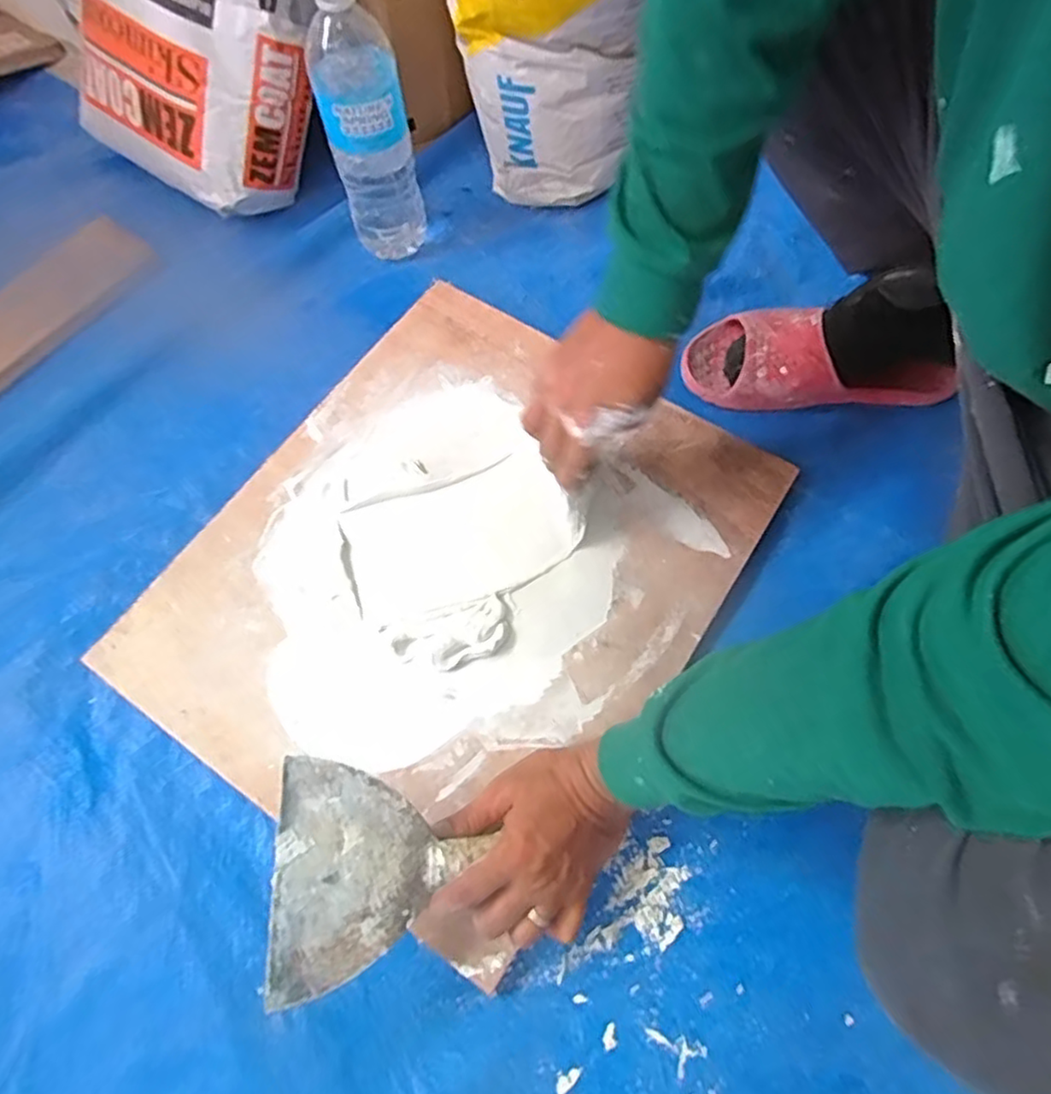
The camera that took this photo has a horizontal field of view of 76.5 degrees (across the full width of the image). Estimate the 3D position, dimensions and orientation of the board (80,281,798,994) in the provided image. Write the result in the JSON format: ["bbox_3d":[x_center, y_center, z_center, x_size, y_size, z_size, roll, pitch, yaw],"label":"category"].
[{"bbox_3d":[-0.059,0.010,0.587,0.413,0.015,0.486,31,70,14],"label":"board"}]

